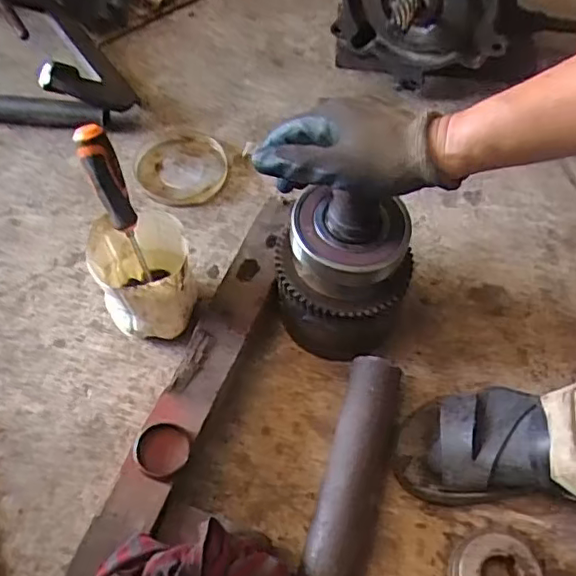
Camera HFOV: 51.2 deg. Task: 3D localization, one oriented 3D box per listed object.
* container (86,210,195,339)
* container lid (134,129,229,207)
[{"bbox_3d":[-0.145,-0.004,0.612,0.089,0.125,0.094,2,59,-3],"label":"container"},{"bbox_3d":[-0.138,-0.161,0.779,0.113,0.009,0.127,-8,58,-9],"label":"container lid"}]

